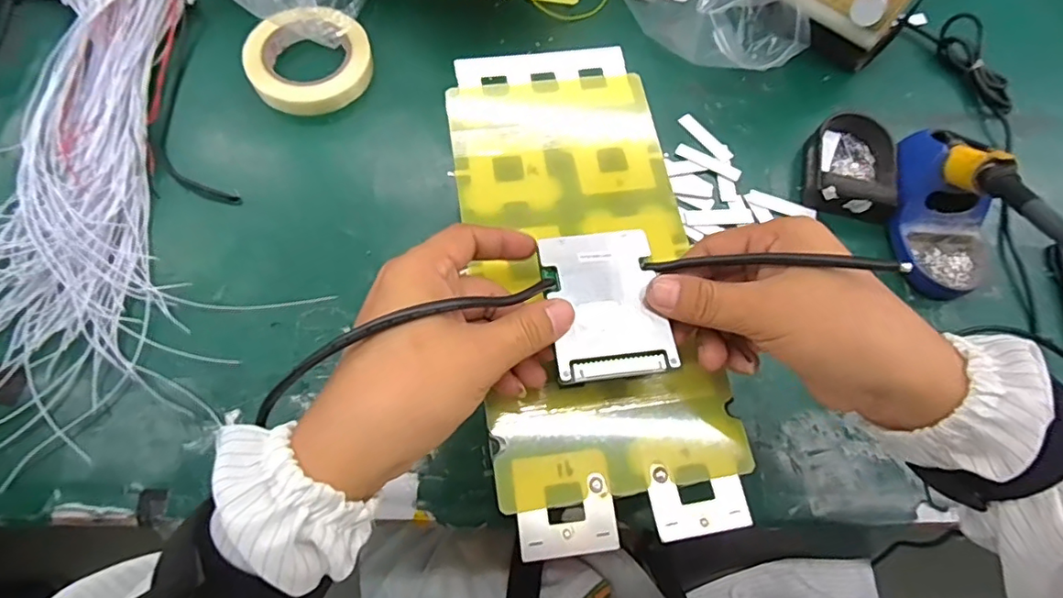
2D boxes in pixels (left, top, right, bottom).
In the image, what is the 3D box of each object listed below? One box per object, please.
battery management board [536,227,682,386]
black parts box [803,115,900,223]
[{"bbox_3d":[0.038,0.001,0.291,0.059,0.005,0.080,-6,68,-6],"label":"battery management board"},{"bbox_3d":[0.307,-0.133,0.542,0.079,0.033,0.112,15,69,3],"label":"black parts box"}]

